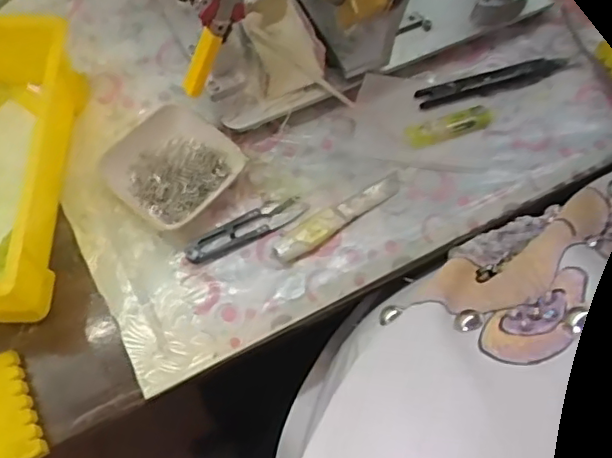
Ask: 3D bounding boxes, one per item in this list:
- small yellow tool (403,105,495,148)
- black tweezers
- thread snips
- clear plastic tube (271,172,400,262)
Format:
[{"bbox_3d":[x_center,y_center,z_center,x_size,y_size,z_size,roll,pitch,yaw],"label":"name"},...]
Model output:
[{"bbox_3d":[0.128,-0.092,0.546,0.085,0.010,0.024,-22,66,-11],"label":"small yellow tool"},{"bbox_3d":[0.178,-0.136,0.570,0.154,0.011,0.021,-15,65,-8],"label":"black tweezers"},{"bbox_3d":[-0.049,0.000,0.501,0.101,0.004,0.027,-28,67,-14],"label":"thread snips"},{"bbox_3d":[0.027,-0.012,0.504,0.123,0.008,0.021,-34,69,-16],"label":"clear plastic tube"}]

